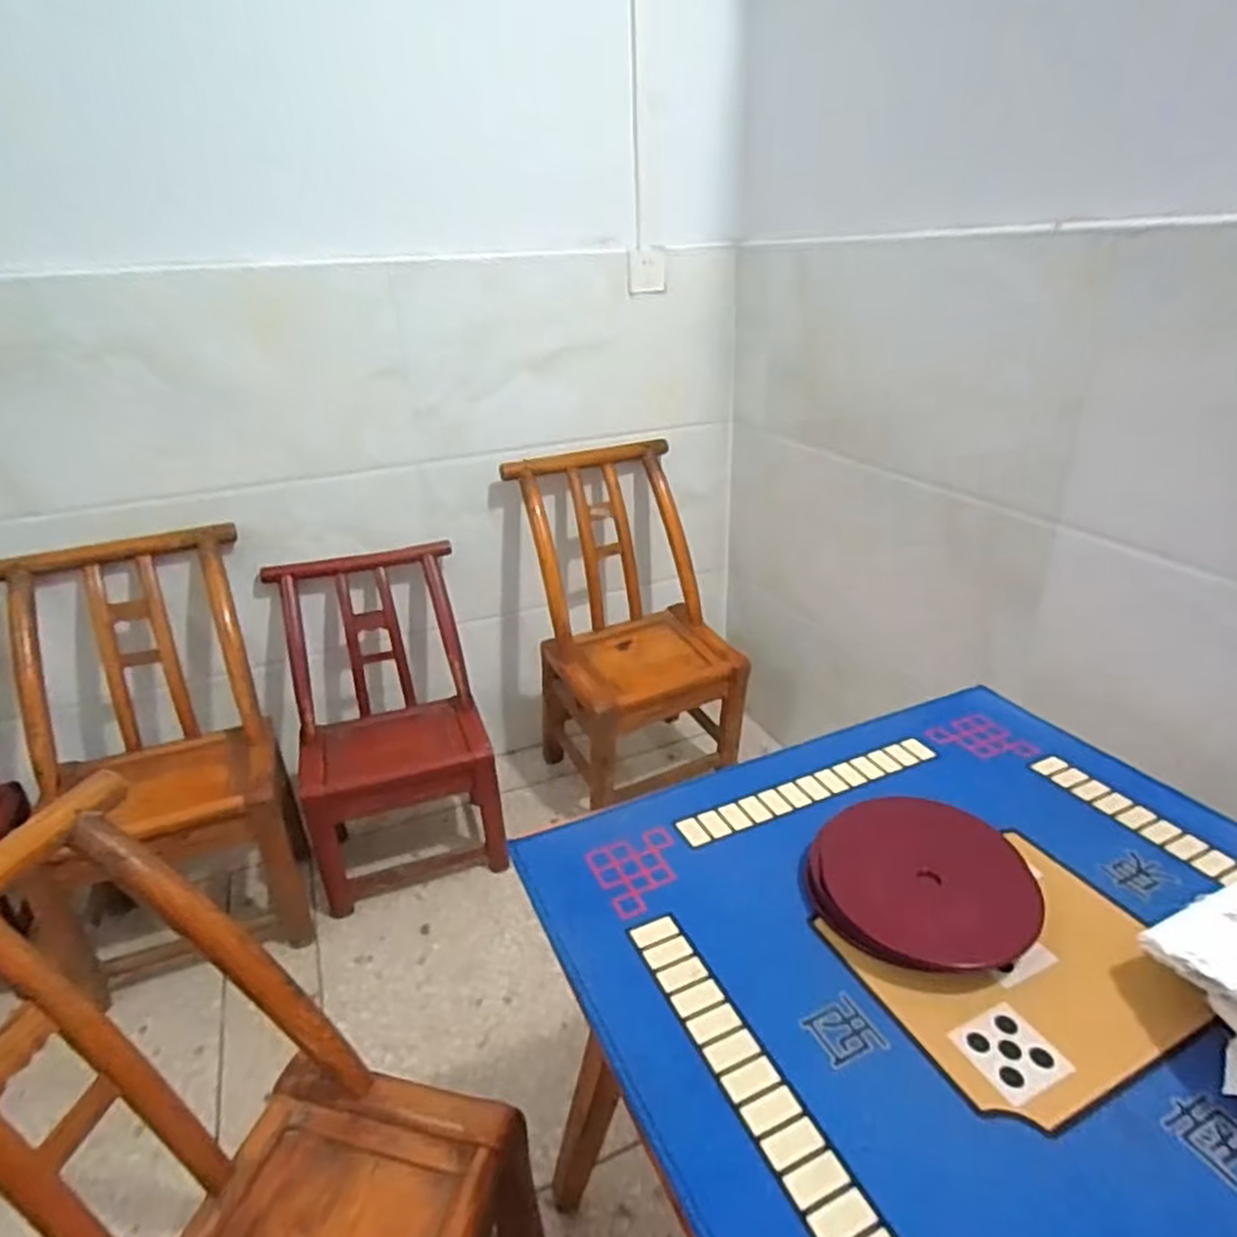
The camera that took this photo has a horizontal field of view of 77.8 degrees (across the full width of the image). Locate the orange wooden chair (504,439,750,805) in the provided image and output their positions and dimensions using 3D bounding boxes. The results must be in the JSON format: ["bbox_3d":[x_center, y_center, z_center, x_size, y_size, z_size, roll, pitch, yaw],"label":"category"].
[{"bbox_3d":[0.044,0.010,1.738,0.385,0.690,0.439,-16,29,-27],"label":"orange wooden chair"}]

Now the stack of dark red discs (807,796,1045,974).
[{"bbox_3d":[0.278,0.239,0.707,0.187,0.049,0.155,6,26,17],"label":"stack of dark red discs"}]

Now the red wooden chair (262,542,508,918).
[{"bbox_3d":[-0.485,0.223,1.625,0.385,0.629,0.355,-9,26,-15],"label":"red wooden chair"}]

